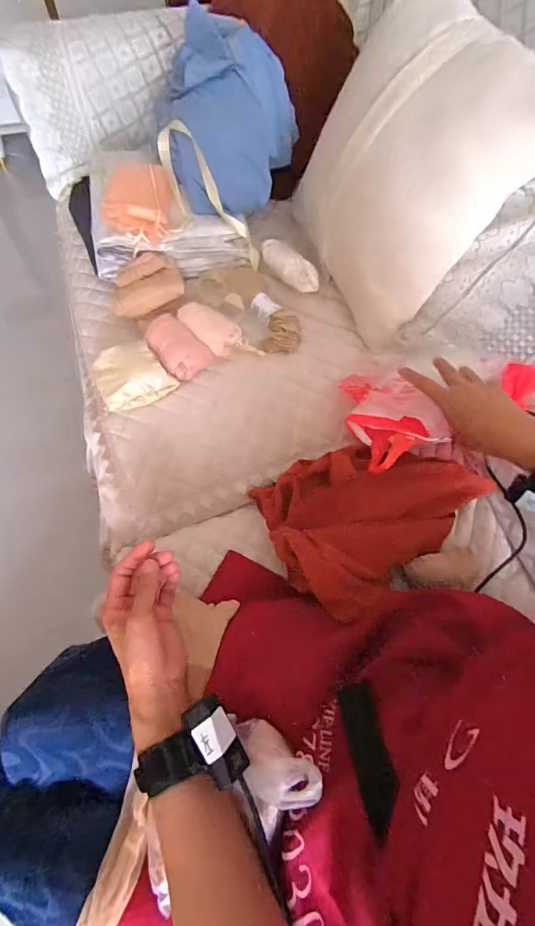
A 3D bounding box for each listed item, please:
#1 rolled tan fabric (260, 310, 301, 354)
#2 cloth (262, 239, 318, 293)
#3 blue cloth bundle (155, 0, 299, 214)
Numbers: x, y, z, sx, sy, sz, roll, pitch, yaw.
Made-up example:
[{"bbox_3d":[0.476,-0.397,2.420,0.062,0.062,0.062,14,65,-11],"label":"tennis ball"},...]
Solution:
[{"bbox_3d":[0.023,-0.214,0.688,0.062,0.050,0.059,3,62,0],"label":"rolled tan fabric"},{"bbox_3d":[0.040,-0.350,0.732,0.121,0.038,0.043,39,67,-1],"label":"cloth"},{"bbox_3d":[-0.070,-0.616,0.737,0.240,0.166,0.283,1,62,-1],"label":"blue cloth bundle"}]

